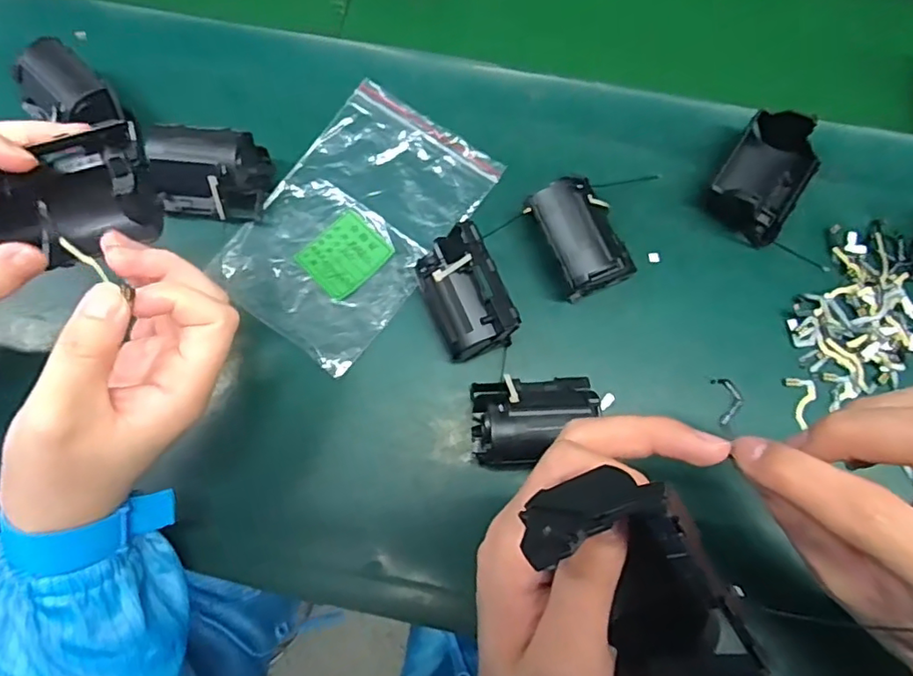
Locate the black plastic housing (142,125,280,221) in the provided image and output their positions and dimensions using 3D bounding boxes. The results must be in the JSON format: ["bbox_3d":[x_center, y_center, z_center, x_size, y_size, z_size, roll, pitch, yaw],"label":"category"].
[{"bbox_3d":[-0.158,-0.104,0.366,0.071,0.041,0.049,6,76,2],"label":"black plastic housing"}]

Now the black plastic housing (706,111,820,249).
[{"bbox_3d":[0.196,-0.103,0.365,0.053,0.037,0.078,32,79,8],"label":"black plastic housing"}]

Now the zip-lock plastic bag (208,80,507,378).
[{"bbox_3d":[-0.066,-0.077,0.378,0.114,0.010,0.172,36,79,9],"label":"zip-lock plastic bag"}]

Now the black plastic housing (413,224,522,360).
[{"bbox_3d":[0.004,-0.024,0.344,0.042,0.047,0.069,-23,77,-5],"label":"black plastic housing"}]

